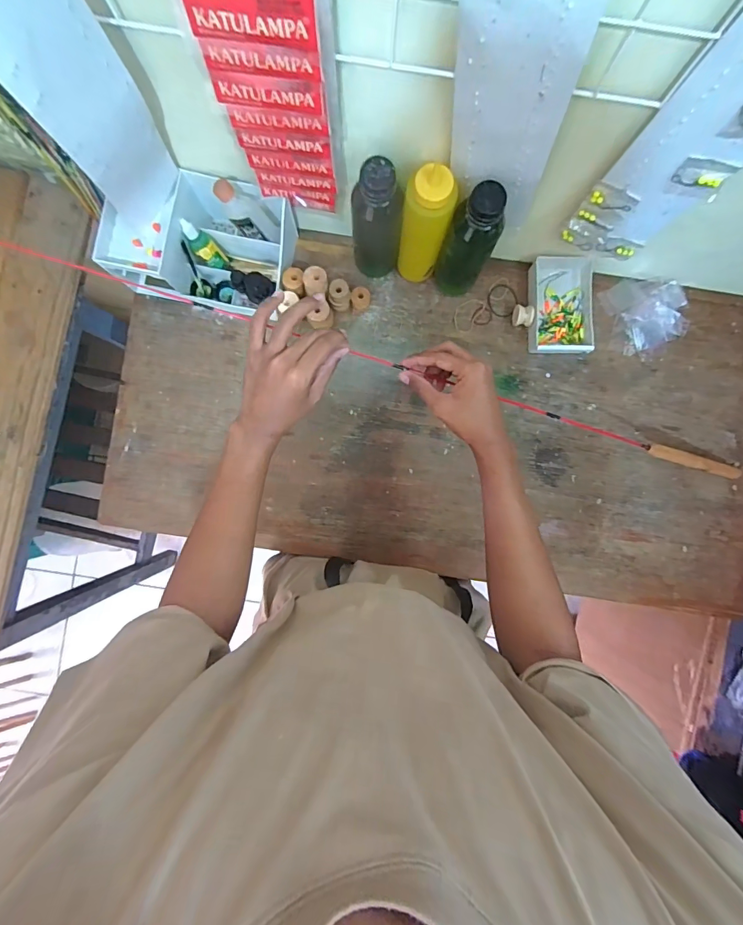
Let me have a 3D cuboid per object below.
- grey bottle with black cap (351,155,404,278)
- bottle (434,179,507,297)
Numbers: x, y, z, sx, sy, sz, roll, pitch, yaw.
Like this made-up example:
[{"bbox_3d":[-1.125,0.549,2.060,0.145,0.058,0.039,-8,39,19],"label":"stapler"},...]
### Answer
[{"bbox_3d":[0.005,-0.312,0.555,0.067,0.188,0.049,7,89,0],"label":"grey bottle with black cap"},{"bbox_3d":[0.125,-0.278,0.551,0.062,0.189,0.065,0,89,0],"label":"bottle"}]

